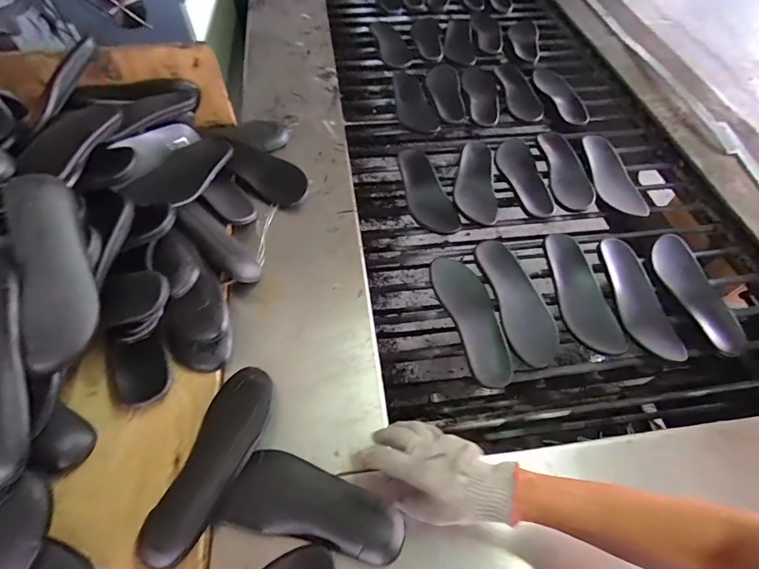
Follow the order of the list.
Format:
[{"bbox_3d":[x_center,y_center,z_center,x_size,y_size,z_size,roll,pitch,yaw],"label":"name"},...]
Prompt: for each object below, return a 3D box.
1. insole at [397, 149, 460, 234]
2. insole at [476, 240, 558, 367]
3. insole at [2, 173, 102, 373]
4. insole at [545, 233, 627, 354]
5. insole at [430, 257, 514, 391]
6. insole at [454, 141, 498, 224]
[{"bbox_3d":[0.089,-0.204,0.839,0.087,0.034,0.226,-17,60,-13],"label":"insole"},{"bbox_3d":[0.242,0.025,0.704,0.085,0.027,0.233,-9,58,-8],"label":"insole"},{"bbox_3d":[-0.410,-0.022,0.504,0.078,0.025,0.243,-9,86,-39],"label":"insole"},{"bbox_3d":[0.366,0.009,0.709,0.096,0.024,0.229,-2,57,-4],"label":"insole"},{"bbox_3d":[0.162,0.053,0.682,0.082,0.019,0.235,-15,59,-12],"label":"insole"},{"bbox_3d":[0.211,-0.222,0.884,0.082,0.173,0.041,-13,15,-10],"label":"insole"}]

